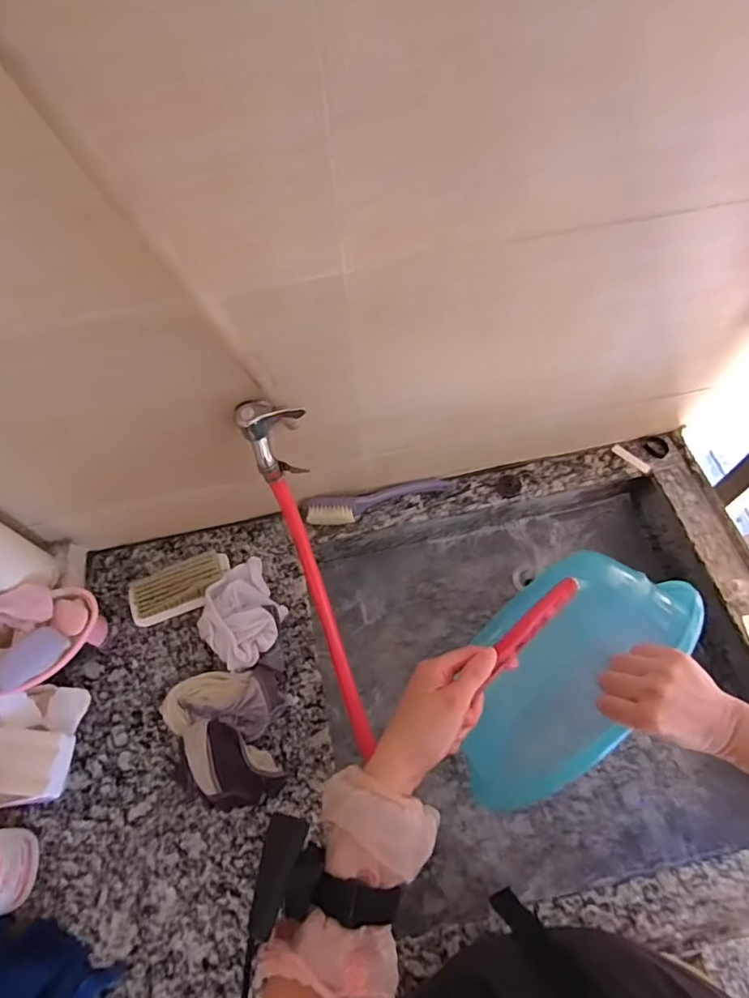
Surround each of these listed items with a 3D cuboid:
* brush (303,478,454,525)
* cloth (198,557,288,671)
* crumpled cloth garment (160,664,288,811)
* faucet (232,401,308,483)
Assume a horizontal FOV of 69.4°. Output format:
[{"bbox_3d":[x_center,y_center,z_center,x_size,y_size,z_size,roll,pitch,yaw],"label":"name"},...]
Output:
[{"bbox_3d":[0.009,0.002,0.793,0.216,0.041,0.035,-12,63,-4],"label":"brush"},{"bbox_3d":[-0.166,0.150,0.704,0.114,0.072,0.113,39,71,20],"label":"cloth"},{"bbox_3d":[-0.176,0.276,0.628,0.126,0.079,0.143,-9,62,-2],"label":"crumpled cloth garment"},{"bbox_3d":[-0.106,-0.072,0.578,0.063,0.089,0.059,-23,64,-9],"label":"faucet"}]

